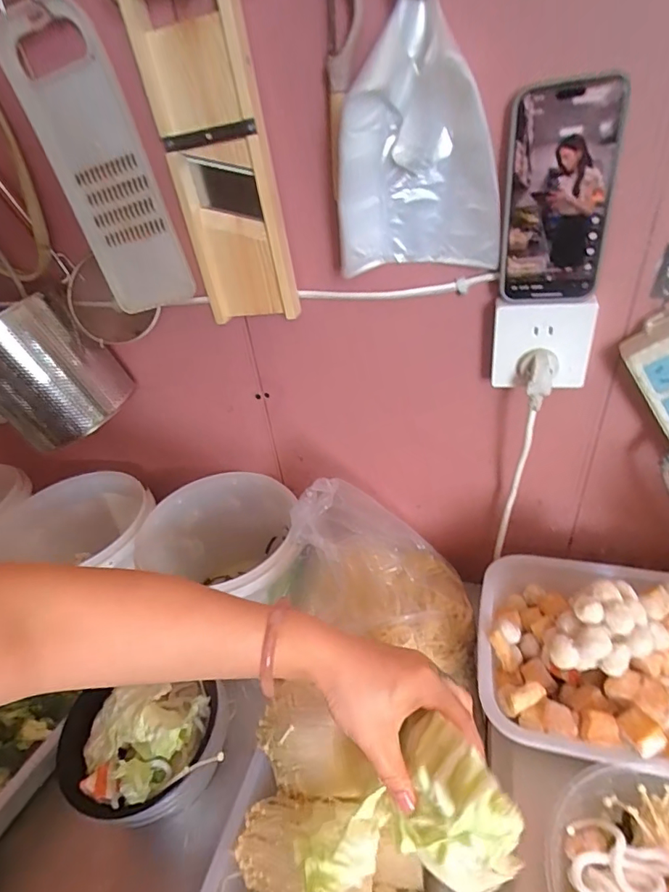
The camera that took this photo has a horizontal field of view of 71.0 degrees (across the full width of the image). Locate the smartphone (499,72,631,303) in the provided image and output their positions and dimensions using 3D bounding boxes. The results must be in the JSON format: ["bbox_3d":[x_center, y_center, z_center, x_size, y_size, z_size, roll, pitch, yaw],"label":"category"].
[{"bbox_3d":[0.183,-0.203,0.390,0.080,0.156,0.016,5,38,17],"label":"smartphone"}]

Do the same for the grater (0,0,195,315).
[{"bbox_3d":[-0.242,-0.285,0.490,0.119,0.278,0.020,-6,27,23],"label":"grater"}]

